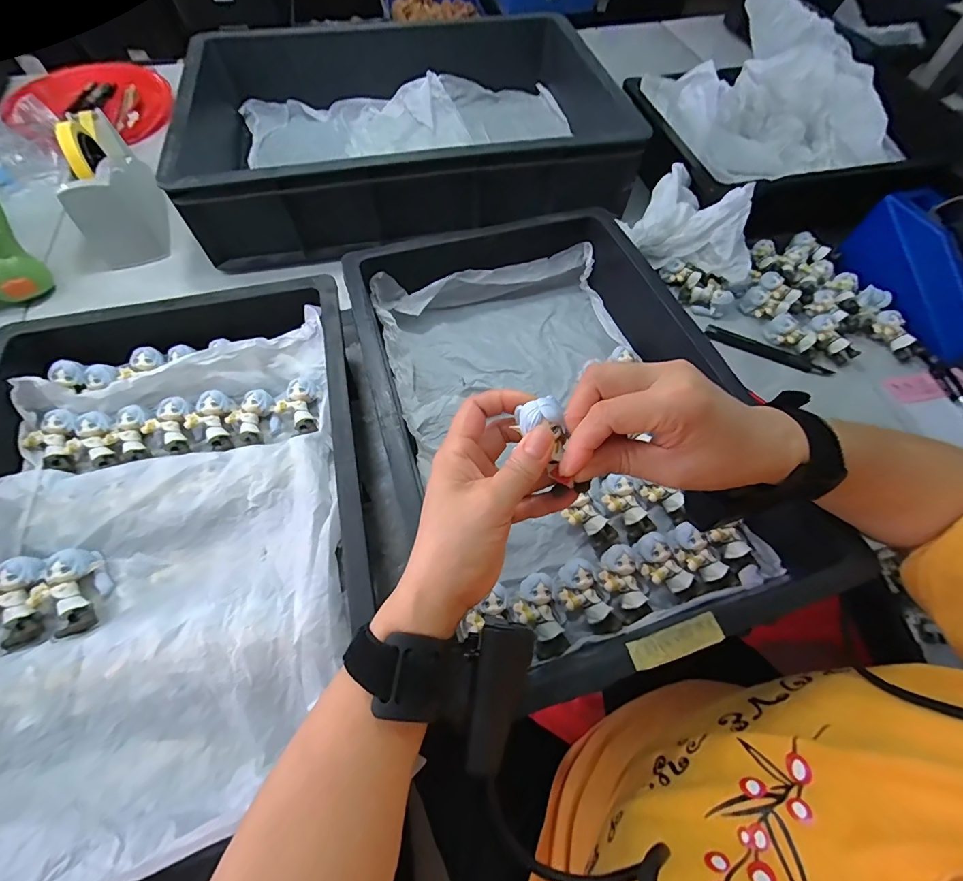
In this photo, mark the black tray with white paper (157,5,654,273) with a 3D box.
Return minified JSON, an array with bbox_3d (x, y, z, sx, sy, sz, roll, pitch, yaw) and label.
[{"bbox_3d":[-0.118,-0.468,0.625,0.602,0.116,0.403,-8,61,-5],"label":"black tray with white paper"}]

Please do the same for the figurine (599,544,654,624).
[{"bbox_3d":[0.122,0.120,0.353,0.035,0.020,0.057,-27,65,-15],"label":"figurine"}]

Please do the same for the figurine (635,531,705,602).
[{"bbox_3d":[0.158,0.112,0.357,0.033,0.023,0.062,-35,67,-18],"label":"figurine"}]

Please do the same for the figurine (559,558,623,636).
[{"bbox_3d":[0.089,0.131,0.346,0.038,0.023,0.062,-38,68,-19],"label":"figurine"}]

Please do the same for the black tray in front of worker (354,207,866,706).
[{"bbox_3d":[0.069,-0.033,0.410,0.305,0.095,0.454,-16,62,-9],"label":"black tray in front of worker"}]

